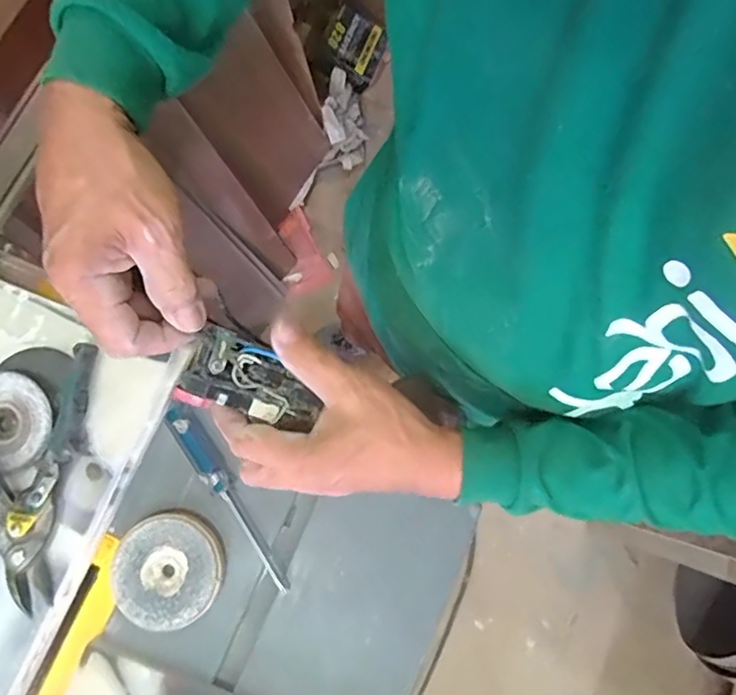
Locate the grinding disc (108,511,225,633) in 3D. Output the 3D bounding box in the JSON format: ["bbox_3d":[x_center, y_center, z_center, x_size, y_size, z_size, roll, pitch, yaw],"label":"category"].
[{"bbox_3d":[-0.186,0.208,0.516,0.100,0.023,0.097,0,79,0],"label":"grinding disc"}]

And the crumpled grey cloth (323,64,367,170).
[{"bbox_3d":[-0.062,-0.598,1.433,0.101,0.151,0.189,-4,79,-1],"label":"crumpled grey cloth"}]

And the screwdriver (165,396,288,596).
[{"bbox_3d":[-0.135,0.141,0.529,0.024,0.030,0.207,-33,81,-6],"label":"screwdriver"}]

